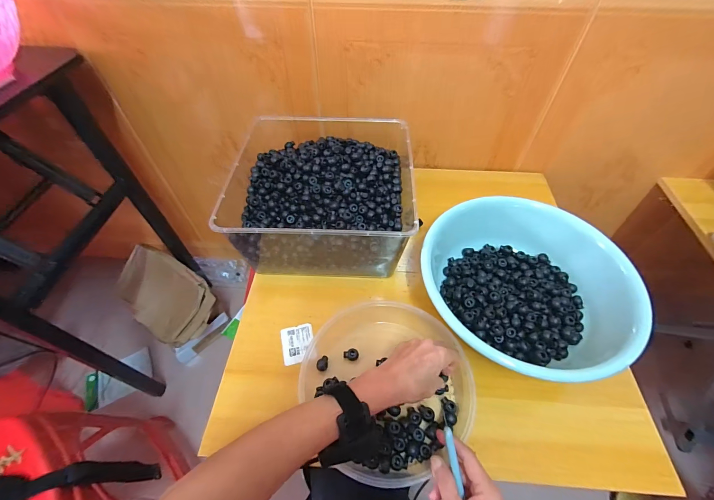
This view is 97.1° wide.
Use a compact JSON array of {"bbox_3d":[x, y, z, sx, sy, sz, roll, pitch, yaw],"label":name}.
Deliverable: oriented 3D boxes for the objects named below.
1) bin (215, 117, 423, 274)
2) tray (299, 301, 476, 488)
[{"bbox_3d":[-0.052,-0.127,0.597,0.303,0.124,0.358,3,54,3],"label":"bin"},{"bbox_3d":[0.040,0.175,0.438,0.207,0.046,0.223,0,54,0],"label":"tray"}]

